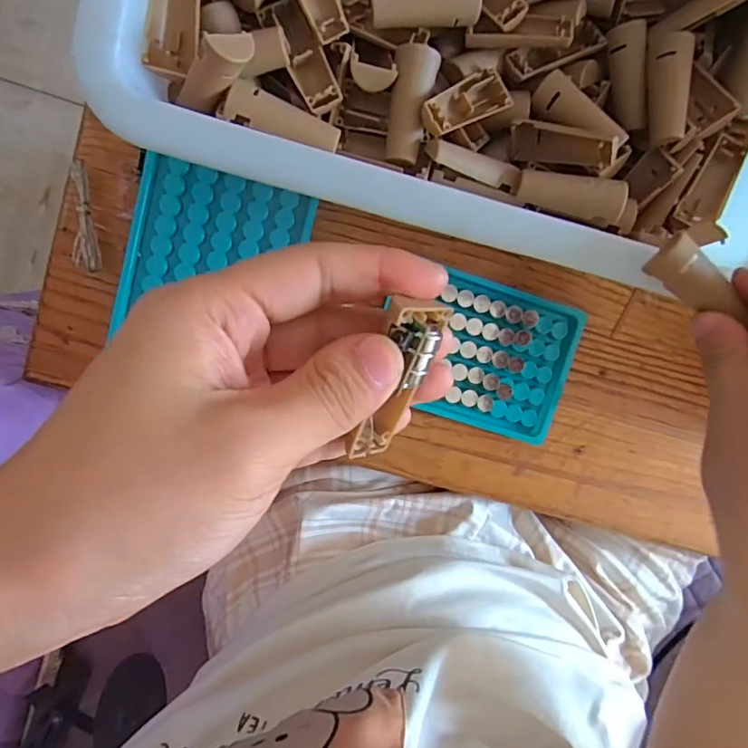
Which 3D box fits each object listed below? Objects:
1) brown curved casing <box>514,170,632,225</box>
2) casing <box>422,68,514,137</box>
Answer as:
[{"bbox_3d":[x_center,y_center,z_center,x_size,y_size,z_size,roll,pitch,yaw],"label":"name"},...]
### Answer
[{"bbox_3d":[0.096,-0.087,0.252,0.049,0.007,0.017,16,96,11],"label":"brown curved casing"},{"bbox_3d":[0.042,-0.126,0.247,0.052,0.012,0.020,-36,101,-27],"label":"casing"}]

